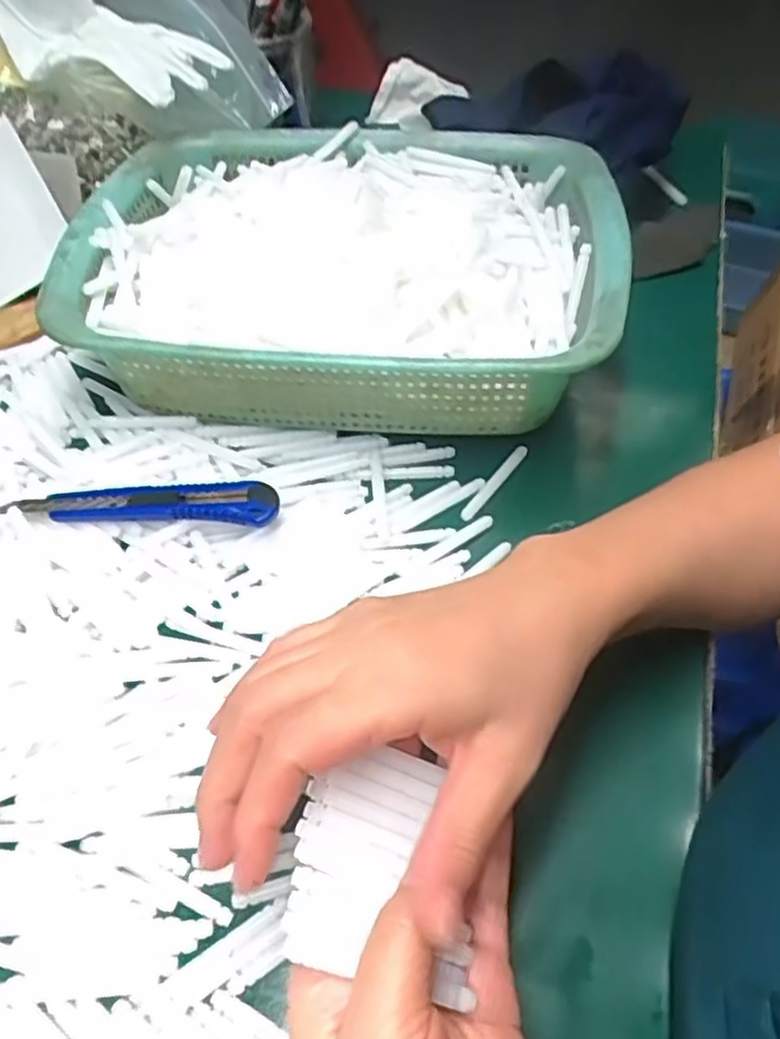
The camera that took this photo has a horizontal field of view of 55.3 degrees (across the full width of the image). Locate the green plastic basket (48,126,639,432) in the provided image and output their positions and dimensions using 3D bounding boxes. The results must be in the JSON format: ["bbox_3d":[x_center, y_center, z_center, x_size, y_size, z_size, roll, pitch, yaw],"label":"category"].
[{"bbox_3d":[-0.023,-0.134,0.429,0.284,0.085,0.203,5,53,3],"label":"green plastic basket"}]

